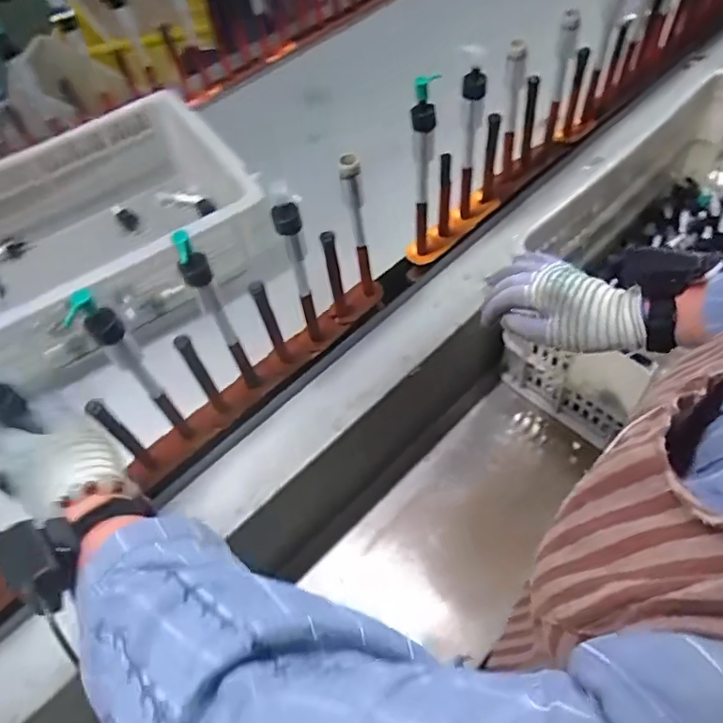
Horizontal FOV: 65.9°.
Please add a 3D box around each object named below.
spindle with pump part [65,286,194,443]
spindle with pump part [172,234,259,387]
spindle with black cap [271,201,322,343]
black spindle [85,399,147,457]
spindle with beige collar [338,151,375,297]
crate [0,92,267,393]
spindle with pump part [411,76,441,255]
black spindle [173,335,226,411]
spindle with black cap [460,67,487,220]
[{"bbox_3d":[-0.229,0.016,0.571,0.026,0.241,0.030,27,62,22],"label":"spindle with pump part"},{"bbox_3d":[-0.153,-0.040,0.607,0.026,0.247,0.023,-28,58,-13],"label":"spindle with pump part"},{"bbox_3d":[-0.071,-0.094,0.663,0.026,0.243,0.027,-15,56,-5],"label":"spindle with black cap"},{"bbox_3d":[-0.262,0.074,0.596,0.012,0.116,0.016,33,65,24],"label":"black spindle"},{"bbox_3d":[-0.006,-0.163,0.696,0.025,0.220,0.023,-7,55,1],"label":"spindle with beige collar"},{"bbox_3d":[-0.433,-0.185,0.855,0.488,0.180,0.364,-28,58,-13],"label":"crate"},{"bbox_3d":[0.081,-0.234,0.727,0.026,0.264,0.050,2,56,6],"label":"spindle with pump part"},{"bbox_3d":[-0.183,0.016,0.640,0.015,0.133,0.018,-36,60,-18],"label":"black spindle"},{"bbox_3d":[0.145,-0.287,0.754,0.027,0.227,0.033,5,56,9],"label":"spindle with black cap"}]

